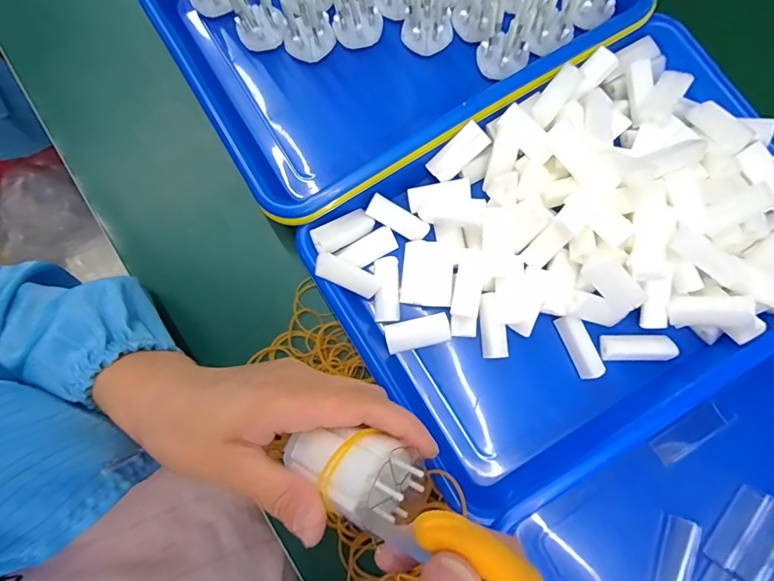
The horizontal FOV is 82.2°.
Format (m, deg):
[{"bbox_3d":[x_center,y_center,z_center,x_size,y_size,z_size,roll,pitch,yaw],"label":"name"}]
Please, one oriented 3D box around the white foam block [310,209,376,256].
[{"bbox_3d":[-0.032,-0.042,0.317,0.046,0.013,0.019,-29,79,-22],"label":"white foam block"}]

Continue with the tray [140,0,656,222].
[{"bbox_3d":[0.007,-0.227,0.334,0.340,0.074,0.241,-31,80,-4],"label":"tray"}]

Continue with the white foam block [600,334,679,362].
[{"bbox_3d":[0.174,0.040,0.311,0.046,0.018,0.018,0,79,1],"label":"white foam block"}]

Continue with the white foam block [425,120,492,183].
[{"bbox_3d":[0.051,-0.098,0.320,0.045,0.011,0.019,-39,80,16],"label":"white foam block"}]

